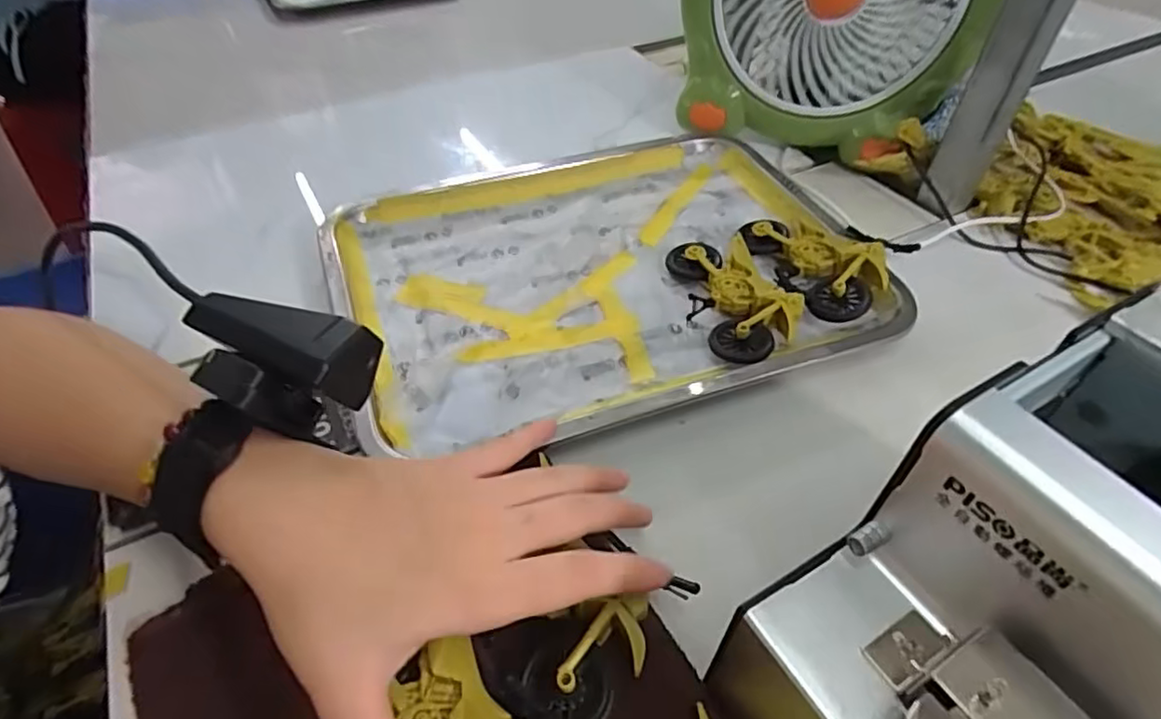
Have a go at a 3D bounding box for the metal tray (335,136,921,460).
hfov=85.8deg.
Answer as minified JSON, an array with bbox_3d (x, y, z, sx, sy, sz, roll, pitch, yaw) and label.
[{"bbox_3d":[0.013,-0.065,0.432,0.342,0.022,0.259,-16,48,-15],"label":"metal tray"}]

